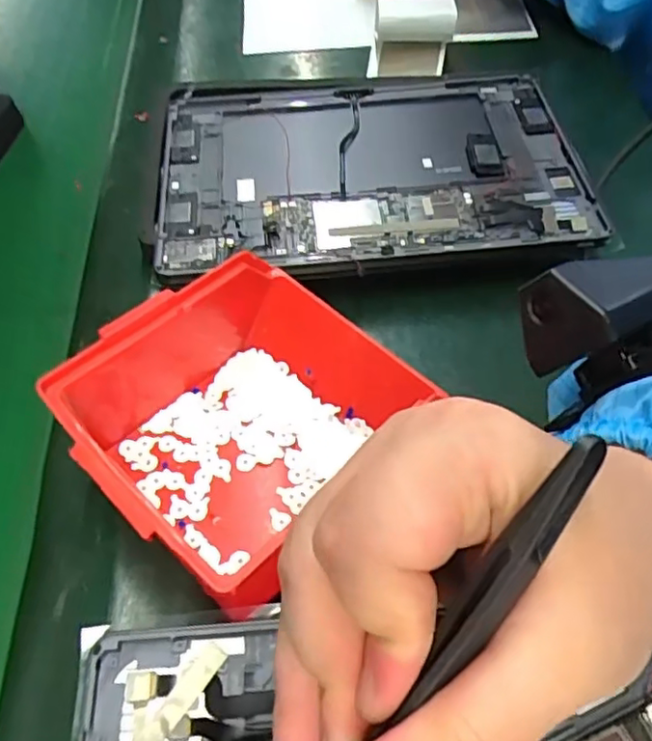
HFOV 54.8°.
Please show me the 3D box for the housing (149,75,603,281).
[{"bbox_3d":[0.024,-0.125,0.392,0.253,0.013,0.169,-3,57,1],"label":"housing"}]

